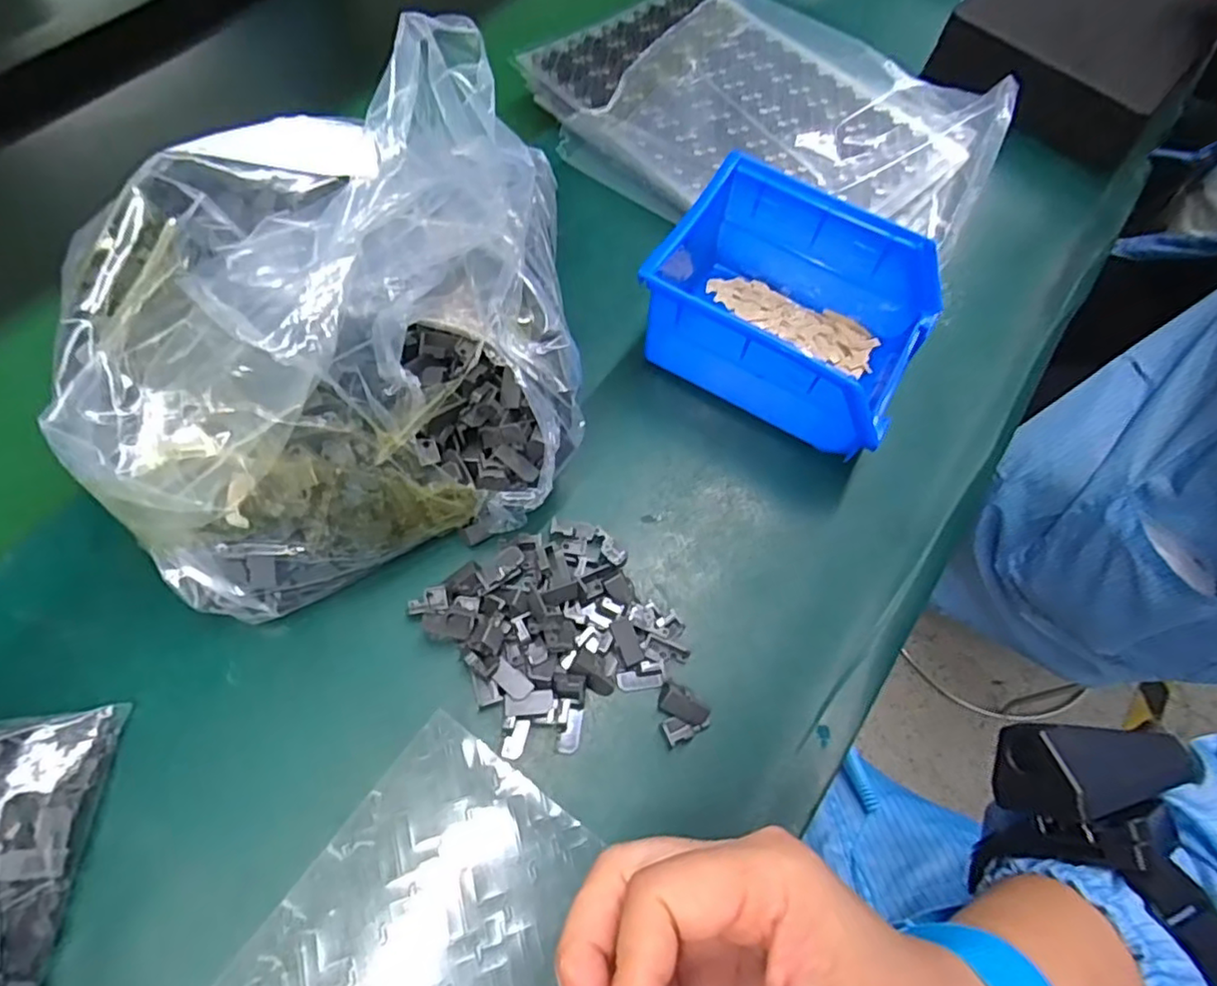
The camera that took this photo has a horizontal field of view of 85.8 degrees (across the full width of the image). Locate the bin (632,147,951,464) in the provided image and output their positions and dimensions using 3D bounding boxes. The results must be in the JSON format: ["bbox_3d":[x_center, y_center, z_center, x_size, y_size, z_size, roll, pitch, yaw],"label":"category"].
[{"bbox_3d":[0.096,-0.095,0.351,0.135,0.071,0.104,30,67,10],"label":"bin"}]

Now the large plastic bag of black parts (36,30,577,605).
[{"bbox_3d":[-0.106,-0.057,0.274,0.198,0.144,0.146,-18,67,-12],"label":"large plastic bag of black parts"}]

